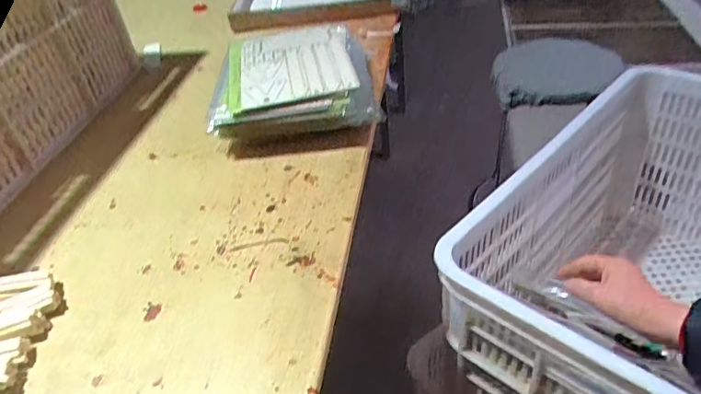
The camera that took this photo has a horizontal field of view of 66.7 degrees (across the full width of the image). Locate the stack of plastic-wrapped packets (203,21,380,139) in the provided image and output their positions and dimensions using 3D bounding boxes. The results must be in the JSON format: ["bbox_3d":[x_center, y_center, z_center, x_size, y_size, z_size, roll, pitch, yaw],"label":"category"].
[{"bbox_3d":[-0.068,-0.139,0.669,0.183,0.070,0.201,-6,38,1],"label":"stack of plastic-wrapped packets"}]

